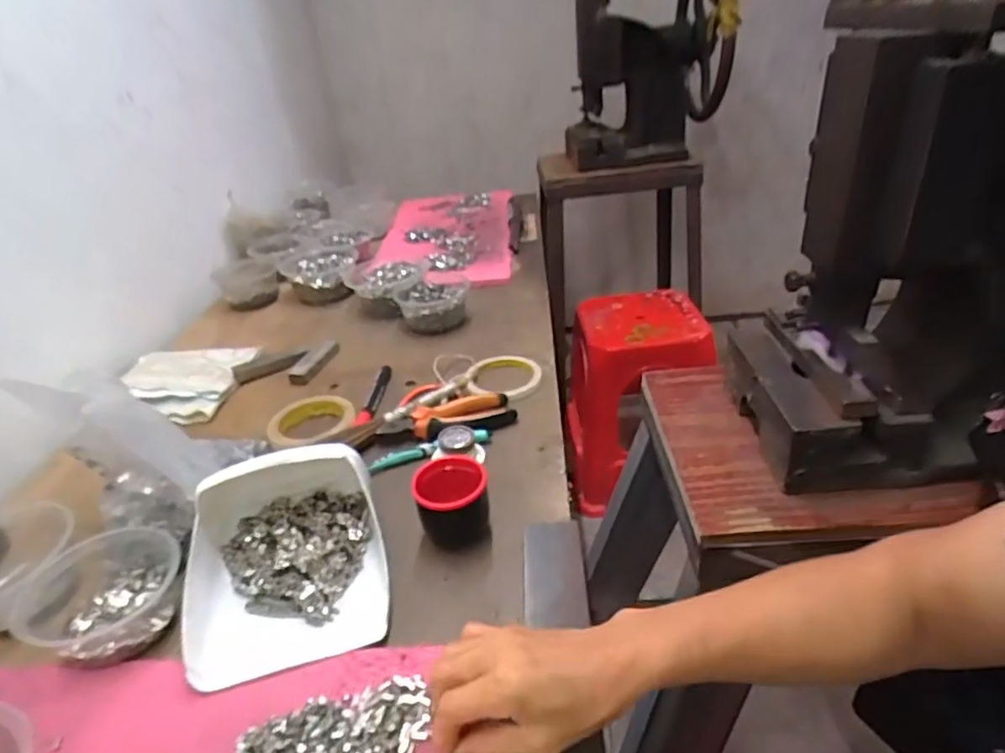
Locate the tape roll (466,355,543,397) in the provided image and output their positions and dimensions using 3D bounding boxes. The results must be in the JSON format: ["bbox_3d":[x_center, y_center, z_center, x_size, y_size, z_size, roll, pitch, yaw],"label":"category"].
[{"bbox_3d":[0.003,-0.003,0.771,0.092,0.012,0.104,-2,31,9],"label":"tape roll"}]

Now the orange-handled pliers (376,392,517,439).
[{"bbox_3d":[-0.060,0.049,0.686,0.148,0.019,0.067,-16,32,-15],"label":"orange-handled pliers"}]

